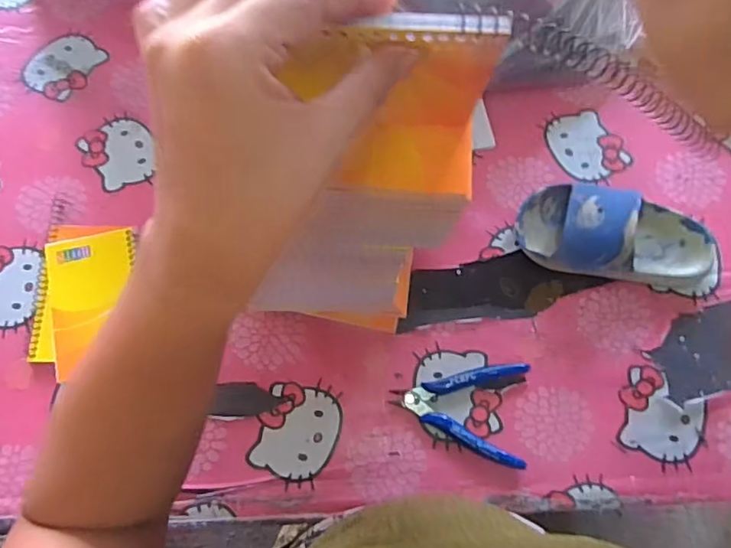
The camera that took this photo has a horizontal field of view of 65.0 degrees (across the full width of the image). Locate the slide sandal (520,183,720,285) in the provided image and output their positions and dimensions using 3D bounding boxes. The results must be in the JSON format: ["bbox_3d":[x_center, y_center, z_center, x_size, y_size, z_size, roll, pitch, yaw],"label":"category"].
[{"bbox_3d":[0.231,-0.037,0.525,0.168,0.057,0.087,11,73,3],"label":"slide sandal"}]

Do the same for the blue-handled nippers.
[{"bbox_3d":[0.082,0.111,0.496,0.114,0.017,0.085,10,73,3],"label":"blue-handled nippers"}]

